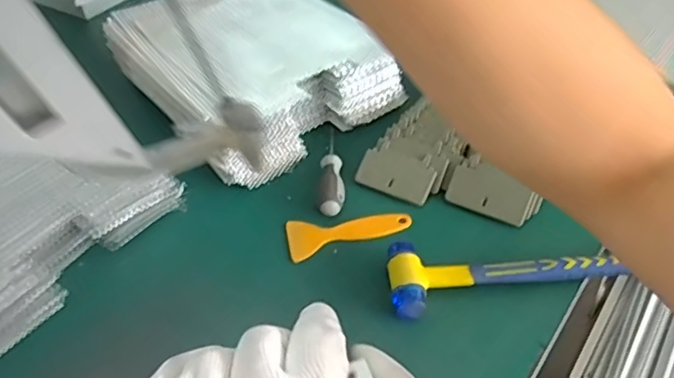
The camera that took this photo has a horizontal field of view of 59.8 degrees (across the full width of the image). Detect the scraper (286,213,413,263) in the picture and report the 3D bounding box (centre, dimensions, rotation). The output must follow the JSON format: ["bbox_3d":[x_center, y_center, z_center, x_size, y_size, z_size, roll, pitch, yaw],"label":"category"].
[{"bbox_3d":[0.013,0.042,0.613,0.127,0.014,0.047,-11,42,-7],"label":"scraper"}]

